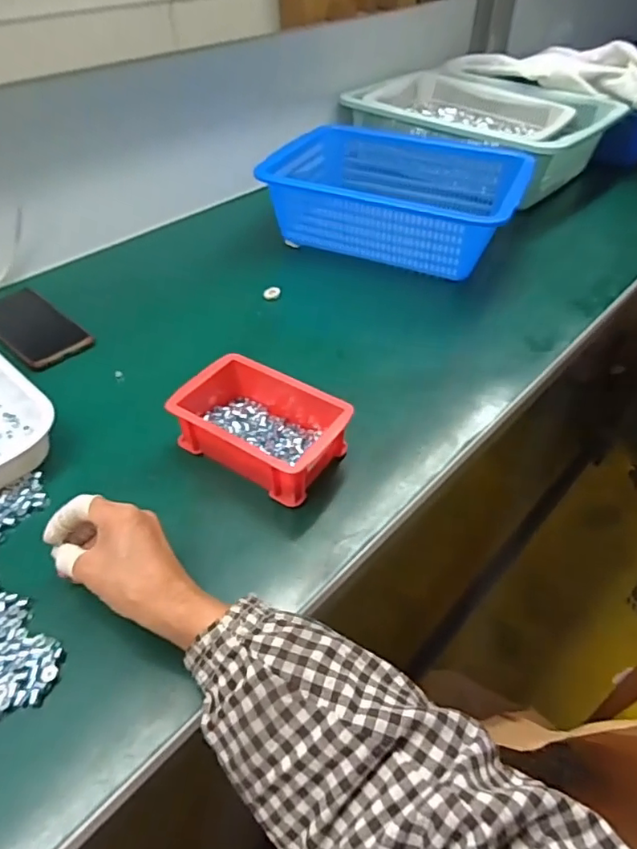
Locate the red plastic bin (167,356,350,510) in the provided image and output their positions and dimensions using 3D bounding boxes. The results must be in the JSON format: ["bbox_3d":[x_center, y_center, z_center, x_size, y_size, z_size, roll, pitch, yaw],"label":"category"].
[{"bbox_3d":[-0.053,0.003,0.516,0.150,0.058,0.098,25,48,23],"label":"red plastic bin"}]

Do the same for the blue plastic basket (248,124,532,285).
[{"bbox_3d":[0.110,-0.329,0.819,0.348,0.096,0.227,17,46,17],"label":"blue plastic basket"}]

